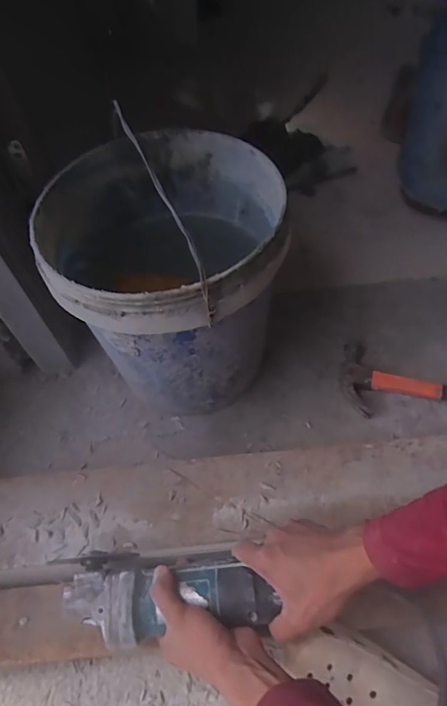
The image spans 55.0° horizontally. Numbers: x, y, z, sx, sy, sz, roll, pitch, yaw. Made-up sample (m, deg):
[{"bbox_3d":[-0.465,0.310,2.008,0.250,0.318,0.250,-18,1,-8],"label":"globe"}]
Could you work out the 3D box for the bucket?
[{"bbox_3d":[-0.066,-0.089,0.623,0.294,0.312,0.304,-4,54,3],"label":"bucket"}]

